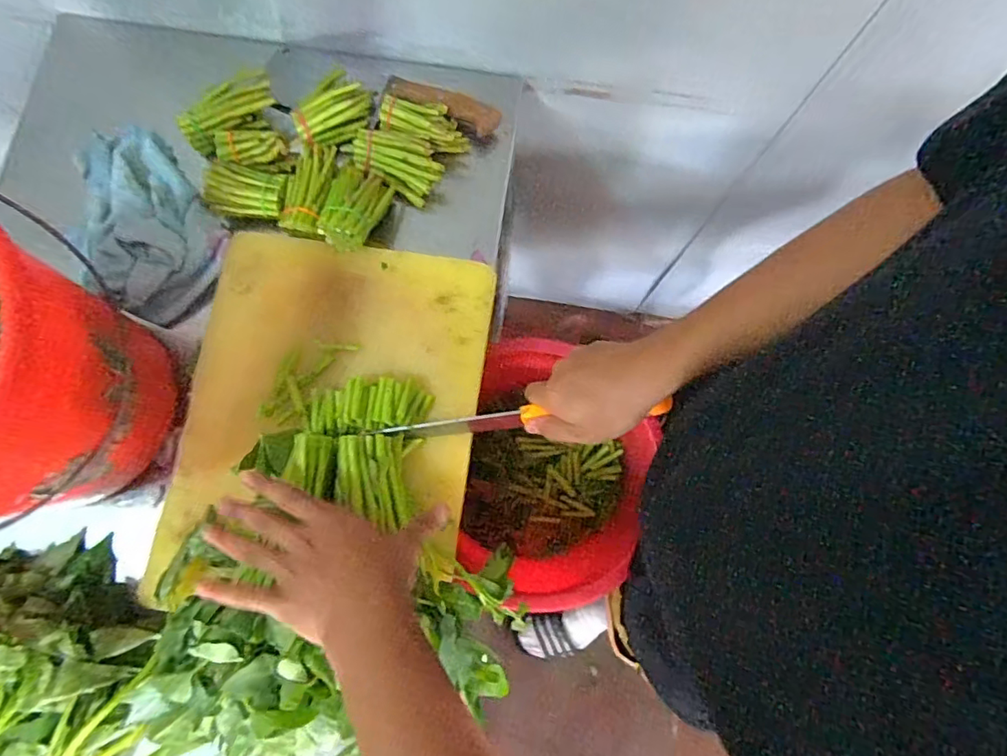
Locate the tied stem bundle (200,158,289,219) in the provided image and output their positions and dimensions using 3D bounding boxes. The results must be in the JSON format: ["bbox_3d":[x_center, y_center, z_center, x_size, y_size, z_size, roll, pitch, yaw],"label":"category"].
[{"bbox_3d":[-0.289,-0.210,0.601,0.082,0.031,0.051,3,79,0],"label":"tied stem bundle"}]

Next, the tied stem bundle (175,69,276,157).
[{"bbox_3d":[-0.312,-0.302,0.614,0.114,0.037,0.047,-38,81,-8],"label":"tied stem bundle"}]

